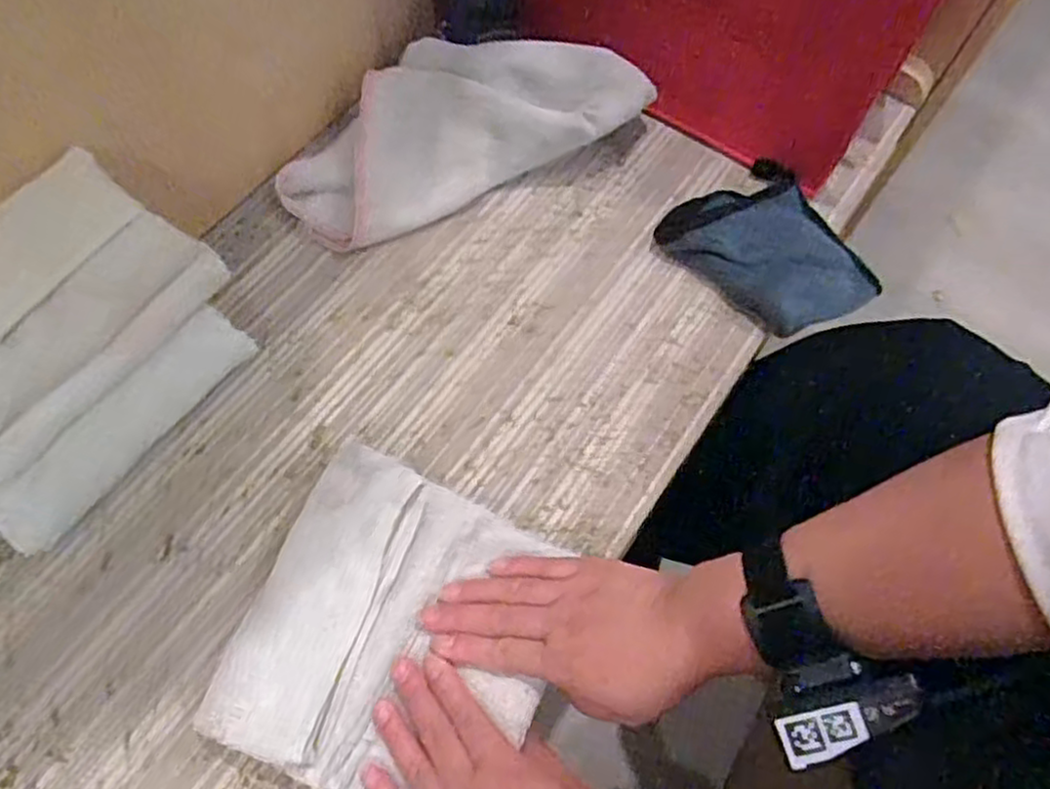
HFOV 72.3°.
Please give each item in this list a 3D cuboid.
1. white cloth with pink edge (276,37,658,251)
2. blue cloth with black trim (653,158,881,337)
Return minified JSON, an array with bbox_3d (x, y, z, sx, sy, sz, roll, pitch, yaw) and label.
[{"bbox_3d":[-0.051,-0.213,0.561,0.288,0.050,0.118,-23,66,1],"label":"white cloth with pink edge"},{"bbox_3d":[0.189,-0.109,0.549,0.121,0.021,0.141,-34,70,-16],"label":"blue cloth with black trim"}]

